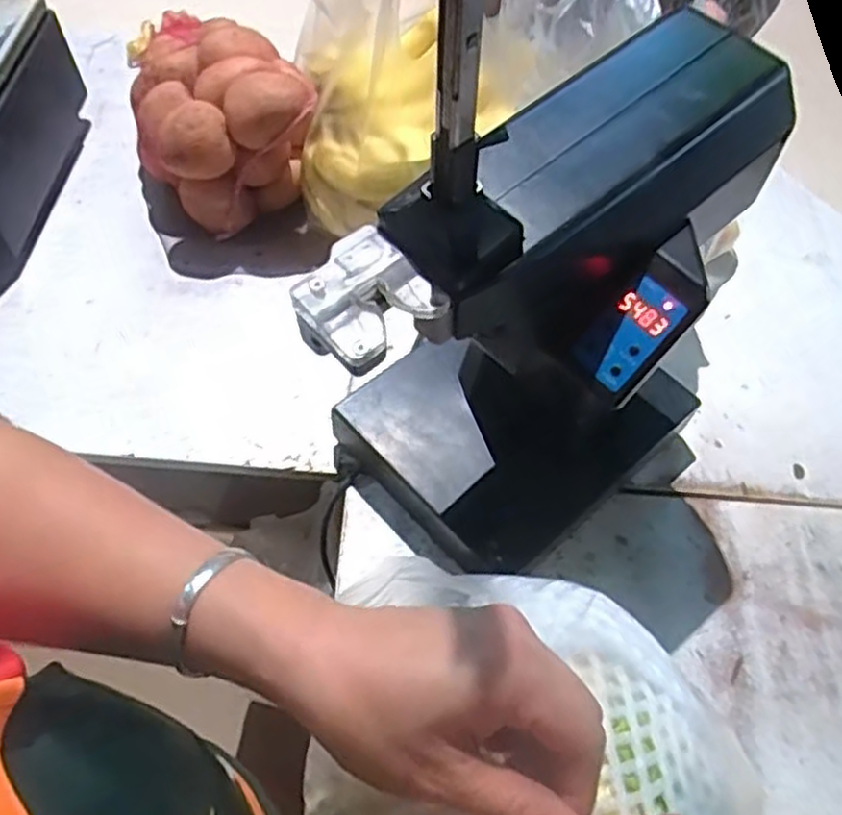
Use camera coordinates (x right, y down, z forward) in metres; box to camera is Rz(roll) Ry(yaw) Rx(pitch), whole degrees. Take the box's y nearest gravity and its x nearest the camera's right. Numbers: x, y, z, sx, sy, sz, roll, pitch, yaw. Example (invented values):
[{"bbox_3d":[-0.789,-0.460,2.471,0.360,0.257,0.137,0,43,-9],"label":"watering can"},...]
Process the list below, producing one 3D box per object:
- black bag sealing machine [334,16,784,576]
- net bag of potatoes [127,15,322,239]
[{"bbox_3d":[0.089,-0.059,0.547,0.243,0.368,0.192,-30,64,-21],"label":"black bag sealing machine"},{"bbox_3d":[-0.192,-0.279,0.771,0.163,0.142,0.160,-22,61,-17],"label":"net bag of potatoes"}]

